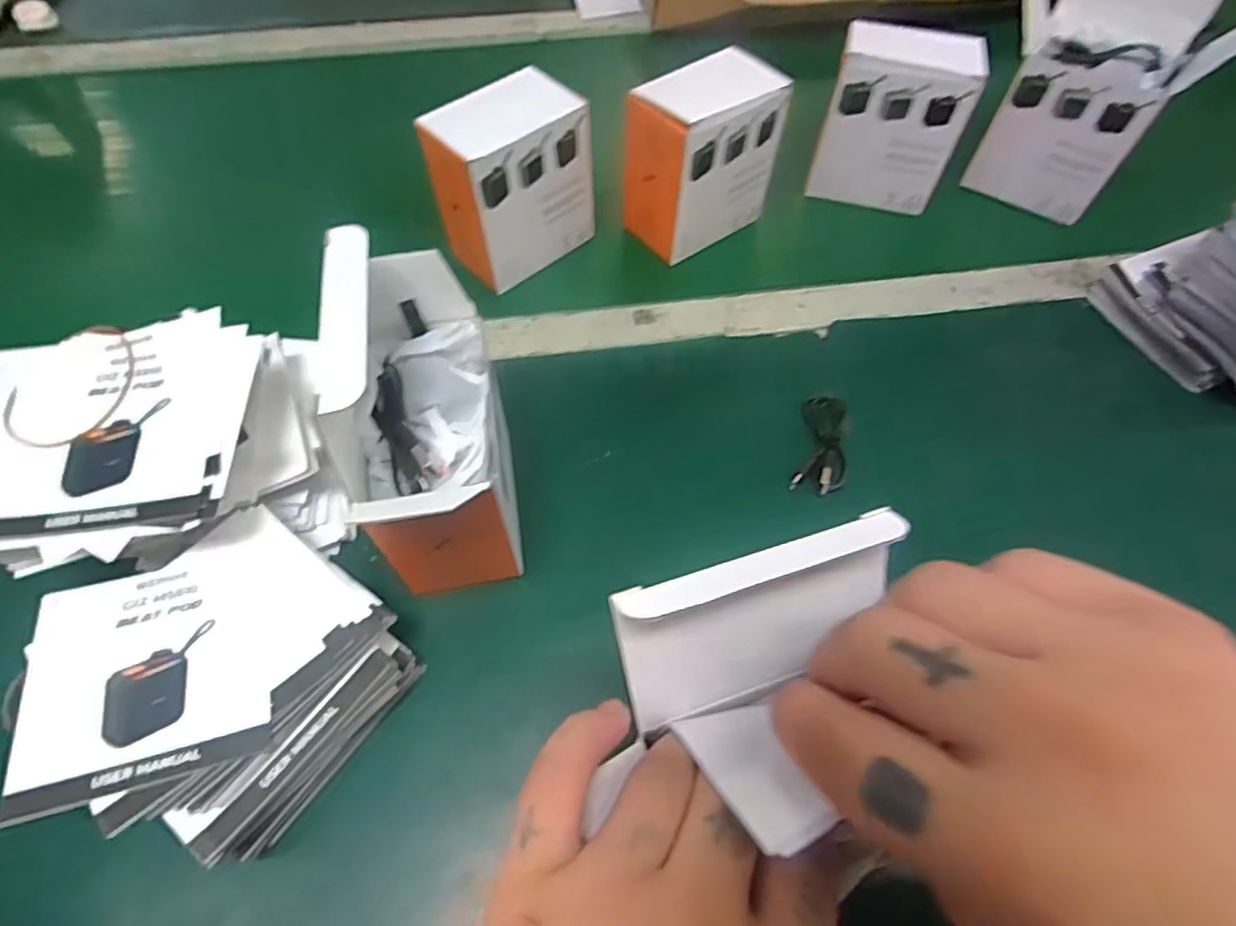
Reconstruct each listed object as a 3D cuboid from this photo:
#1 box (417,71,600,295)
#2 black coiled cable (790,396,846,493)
[{"bbox_3d":[-0.076,-0.204,0.466,0.106,0.109,0.059,-38,67,-20],"label":"box"},{"bbox_3d":[0.133,-0.014,0.416,0.033,0.012,0.075,12,60,7],"label":"black coiled cable"}]

